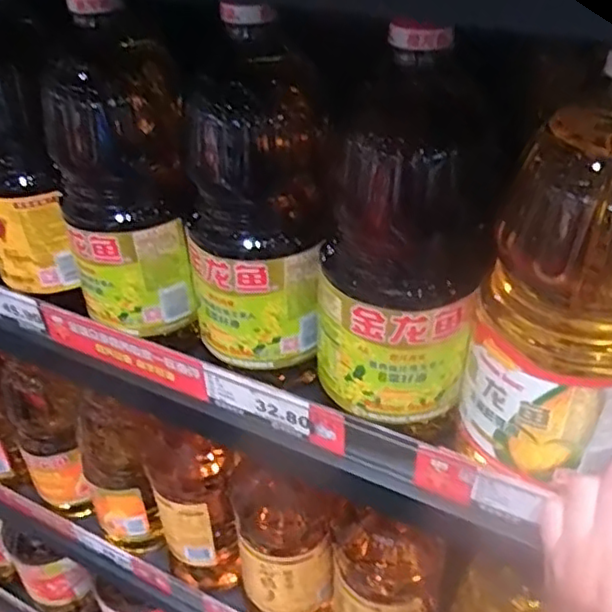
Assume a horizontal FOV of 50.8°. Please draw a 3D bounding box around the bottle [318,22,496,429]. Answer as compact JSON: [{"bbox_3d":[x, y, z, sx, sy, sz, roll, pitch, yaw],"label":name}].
[{"bbox_3d":[0.063,-0.041,0.399,0.093,0.234,0.083,13,40,18],"label":"bottle"}]

